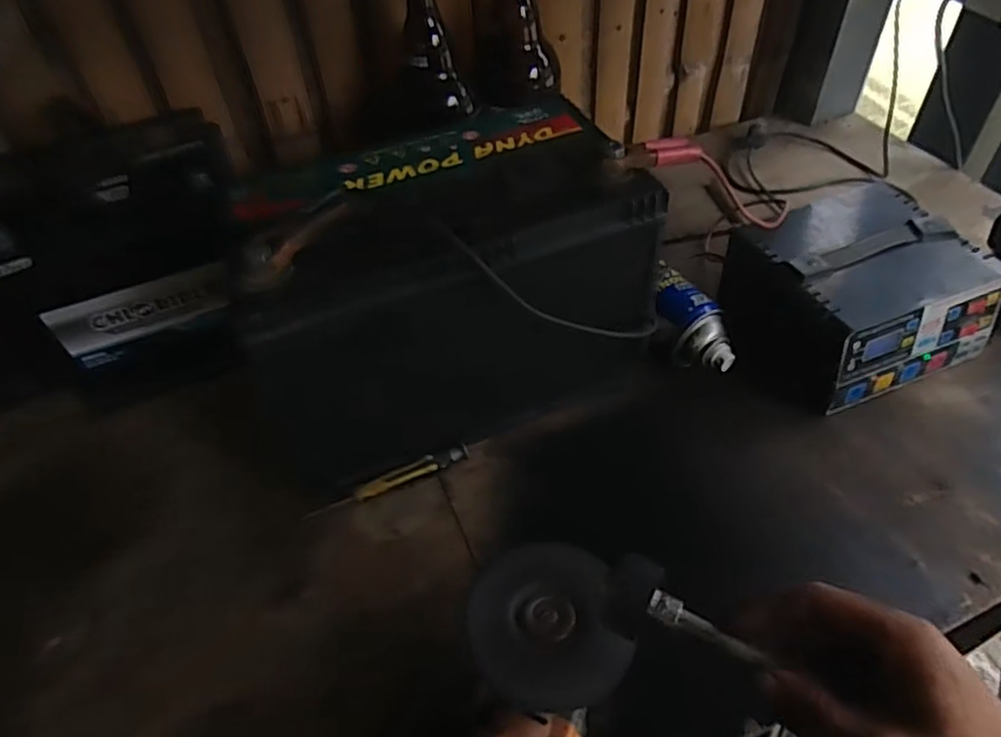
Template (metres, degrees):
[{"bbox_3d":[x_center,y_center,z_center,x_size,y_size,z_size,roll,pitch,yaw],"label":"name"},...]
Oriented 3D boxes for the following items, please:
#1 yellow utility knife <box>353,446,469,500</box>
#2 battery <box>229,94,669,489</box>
[{"bbox_3d":[-0.072,0.086,0.534,0.095,0.018,0.012,-19,49,-13],"label":"yellow utility knife"},{"bbox_3d":[-0.044,-0.058,0.531,0.307,0.218,0.170,-18,49,-11],"label":"battery"}]

